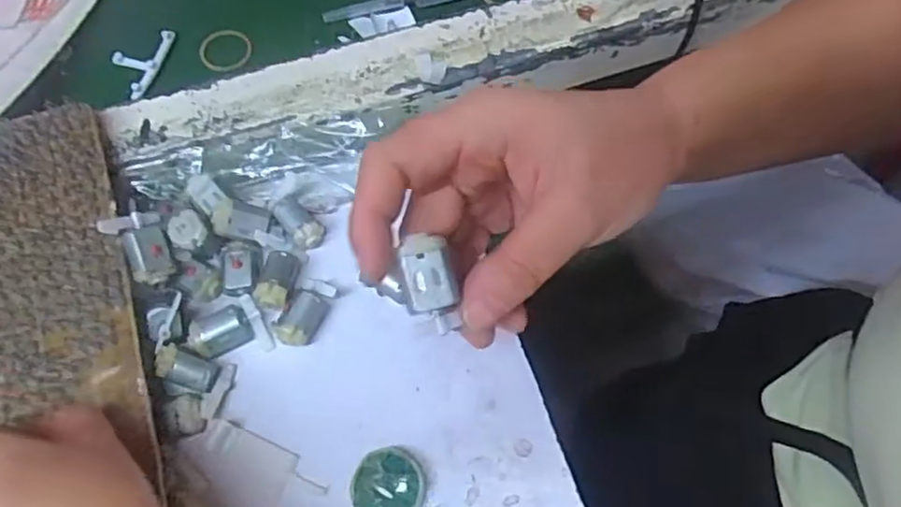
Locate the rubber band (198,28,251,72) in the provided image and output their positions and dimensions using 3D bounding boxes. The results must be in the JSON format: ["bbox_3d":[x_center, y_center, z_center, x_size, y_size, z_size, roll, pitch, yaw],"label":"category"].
[{"bbox_3d":[-0.135,-0.122,0.407,0.030,0.004,0.030,1,68,-2],"label":"rubber band"}]

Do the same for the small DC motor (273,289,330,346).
[{"bbox_3d":[-0.074,0.033,0.342,0.020,0.018,0.028,15,68,3],"label":"small DC motor"}]

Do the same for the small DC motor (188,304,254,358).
[{"bbox_3d":[-0.115,0.039,0.339,0.028,0.017,0.017,-24,71,-12],"label":"small DC motor"}]

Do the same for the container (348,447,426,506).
[{"bbox_3d":[-0.029,0.109,0.313,0.034,0.019,0.033,1,68,-2],"label":"container"}]

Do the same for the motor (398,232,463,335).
[{"bbox_3d":[-0.008,0.011,0.237,0.018,0.016,0.034,-9,83,-7],"label":"motor"}]

